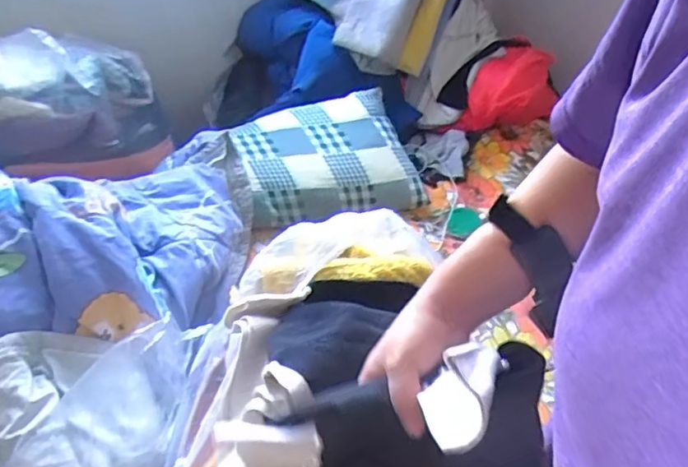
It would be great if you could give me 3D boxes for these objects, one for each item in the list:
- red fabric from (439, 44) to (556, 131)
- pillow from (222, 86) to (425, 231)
[{"bbox_3d":[0.383,-0.323,1.360,0.266,0.182,0.121,-30,53,-30],"label":"red fabric"},{"bbox_3d":[-0.043,-0.154,1.246,0.369,0.110,0.274,-10,72,-11],"label":"pillow"}]

